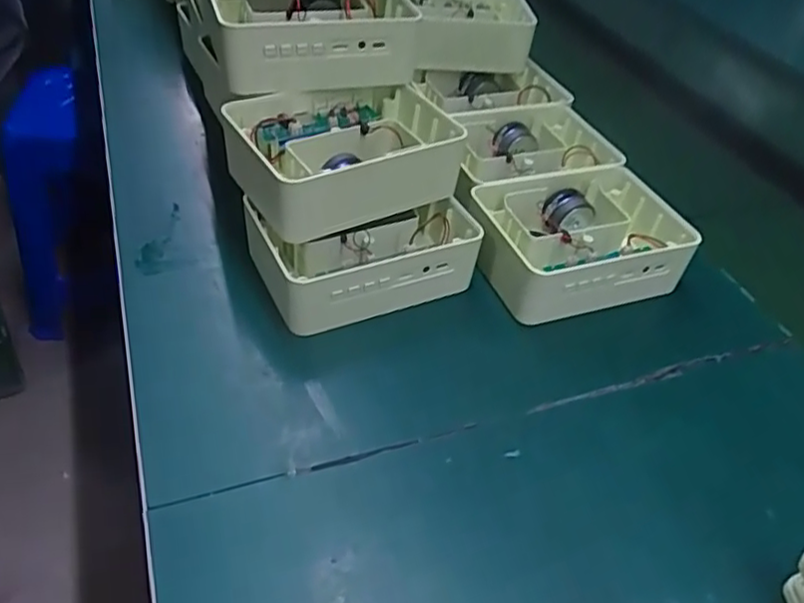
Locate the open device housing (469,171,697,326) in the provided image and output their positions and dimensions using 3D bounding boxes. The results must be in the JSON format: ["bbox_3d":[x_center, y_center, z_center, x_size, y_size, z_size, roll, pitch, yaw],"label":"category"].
[{"bbox_3d":[0.128,-0.043,0.497,0.156,0.056,0.105,-10,45,-18],"label":"open device housing"}]

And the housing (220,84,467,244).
[{"bbox_3d":[-0.040,-0.101,0.462,0.154,0.048,0.123,-19,50,-28],"label":"housing"}]

